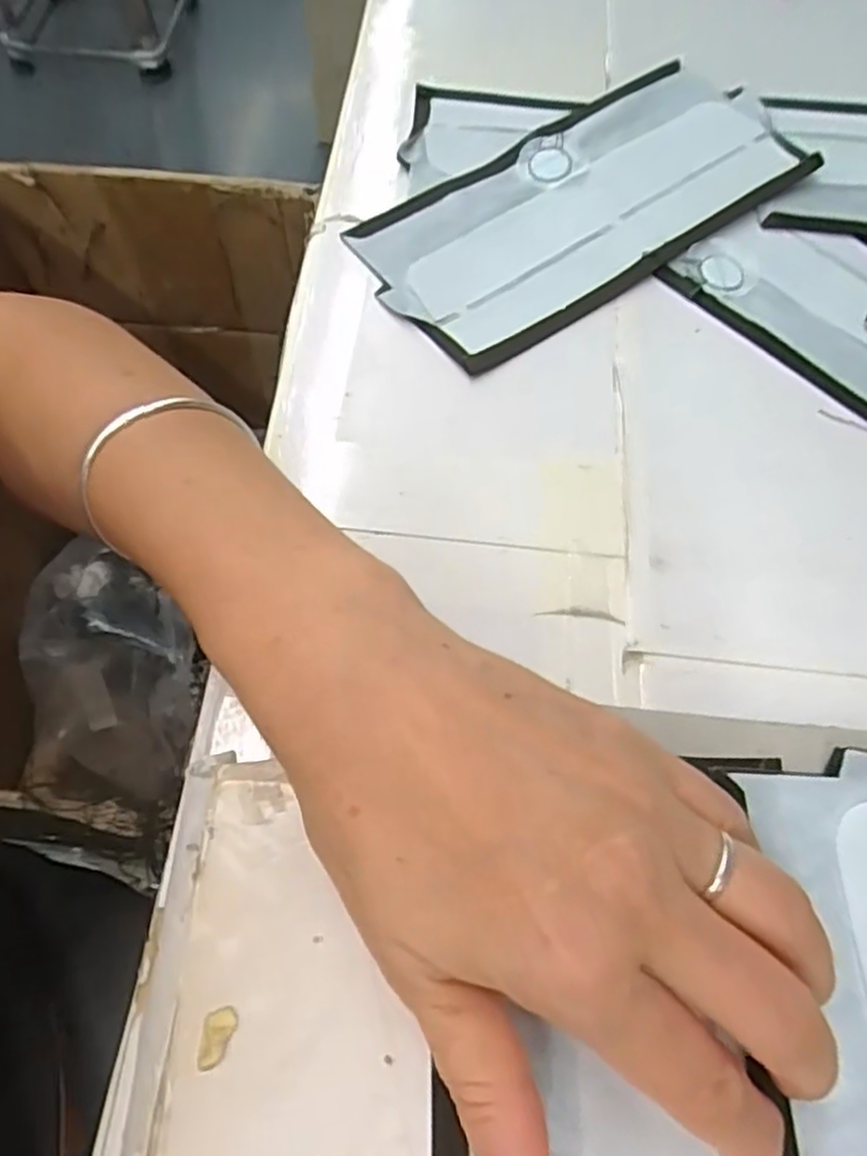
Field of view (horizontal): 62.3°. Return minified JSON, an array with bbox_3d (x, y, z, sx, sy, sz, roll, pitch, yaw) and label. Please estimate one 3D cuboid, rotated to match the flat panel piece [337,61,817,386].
[{"bbox_3d":[0.077,-0.191,0.366,0.235,0.018,0.106,-34,69,-17],"label":"flat panel piece"}]

